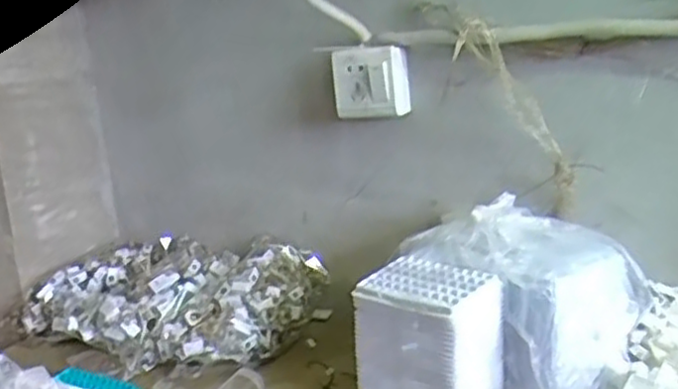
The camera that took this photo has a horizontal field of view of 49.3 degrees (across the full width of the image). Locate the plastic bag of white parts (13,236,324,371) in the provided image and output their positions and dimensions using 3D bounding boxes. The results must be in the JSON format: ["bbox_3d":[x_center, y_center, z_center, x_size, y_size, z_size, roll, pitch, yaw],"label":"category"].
[{"bbox_3d":[-0.247,0.142,1.065,0.415,0.094,0.239,3,15,31],"label":"plastic bag of white parts"}]

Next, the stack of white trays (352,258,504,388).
[{"bbox_3d":[0.094,0.163,0.767,0.131,0.155,0.093,6,17,38],"label":"stack of white trays"}]

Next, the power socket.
[{"bbox_3d":[0.043,-0.149,0.969,0.088,0.089,0.048,6,17,39],"label":"power socket"}]

